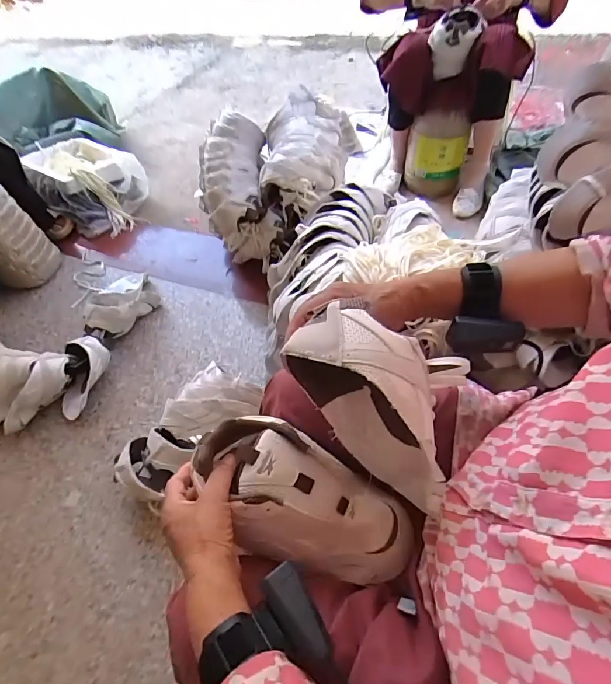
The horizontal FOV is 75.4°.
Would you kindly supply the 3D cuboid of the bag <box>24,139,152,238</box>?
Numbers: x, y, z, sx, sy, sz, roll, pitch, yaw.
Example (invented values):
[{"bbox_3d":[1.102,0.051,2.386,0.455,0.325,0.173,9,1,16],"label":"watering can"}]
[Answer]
[{"bbox_3d":[-0.800,-0.600,1.464,0.337,0.181,0.495,-38,59,-18],"label":"bag"}]

